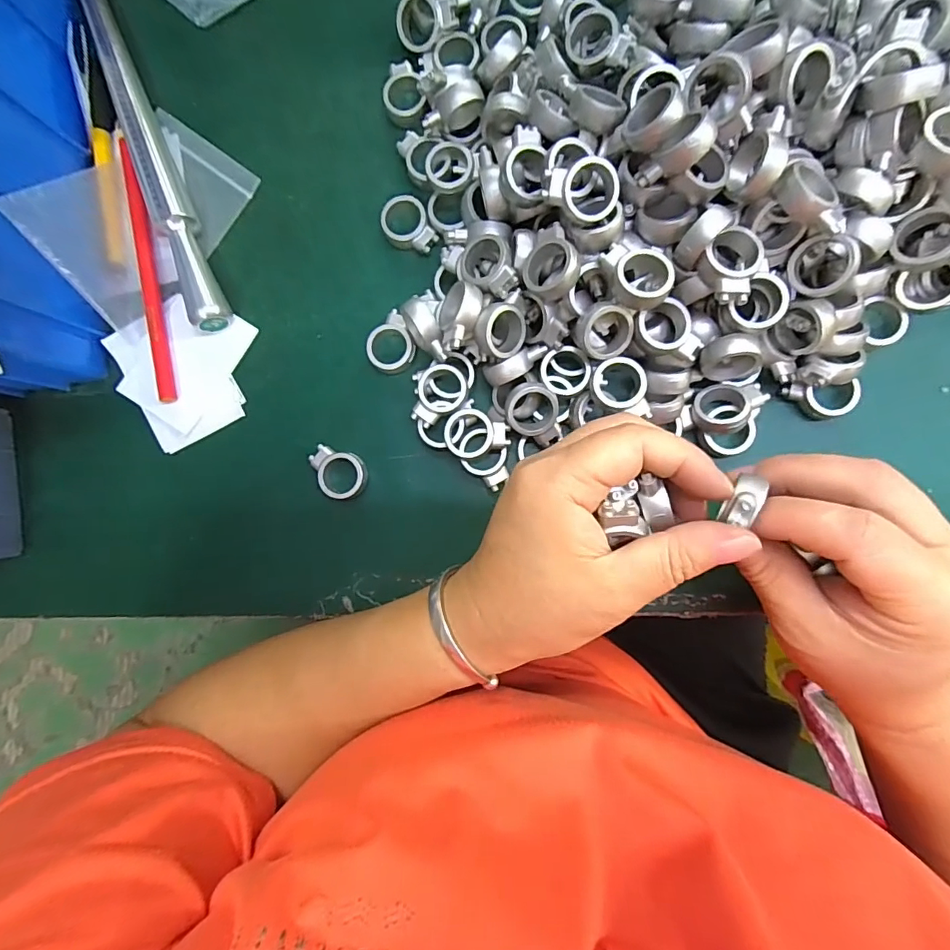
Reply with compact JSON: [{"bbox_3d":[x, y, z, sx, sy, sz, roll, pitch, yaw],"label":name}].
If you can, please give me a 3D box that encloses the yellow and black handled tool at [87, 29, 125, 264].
[{"bbox_3d":[-0.214,-0.182,0.277,0.012,0.012,0.120,-3,89,6],"label":"yellow and black handled tool"}]

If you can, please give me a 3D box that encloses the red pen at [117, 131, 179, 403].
[{"bbox_3d":[-0.189,-0.119,0.275,0.009,0.014,0.156,-11,88,6],"label":"red pen"}]

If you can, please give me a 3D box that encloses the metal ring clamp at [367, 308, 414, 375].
[{"bbox_3d":[-0.046,-0.071,0.265,0.029,0.010,0.026,-44,85,4],"label":"metal ring clamp"}]

